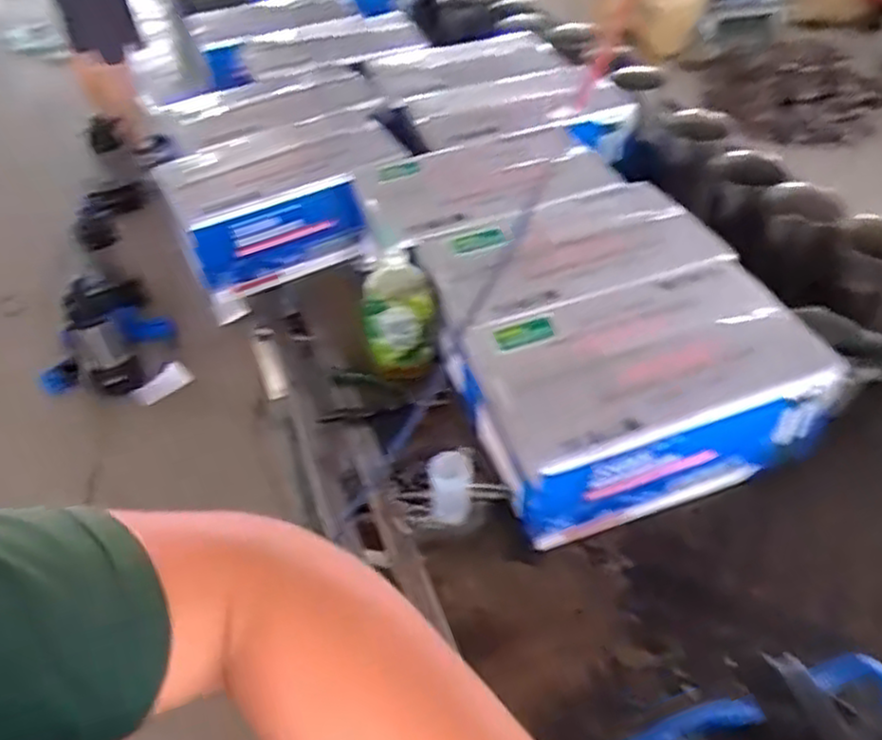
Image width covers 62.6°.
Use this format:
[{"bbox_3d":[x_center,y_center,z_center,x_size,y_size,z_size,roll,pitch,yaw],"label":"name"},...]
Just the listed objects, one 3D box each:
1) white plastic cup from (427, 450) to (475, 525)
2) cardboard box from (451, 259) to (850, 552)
[{"bbox_3d":[0.012,0.142,0.872,0.050,0.094,0.040,-4,44,0],"label":"white plastic cup"},{"bbox_3d":[0.257,0.027,0.955,0.405,0.157,0.246,-15,45,-11],"label":"cardboard box"}]

